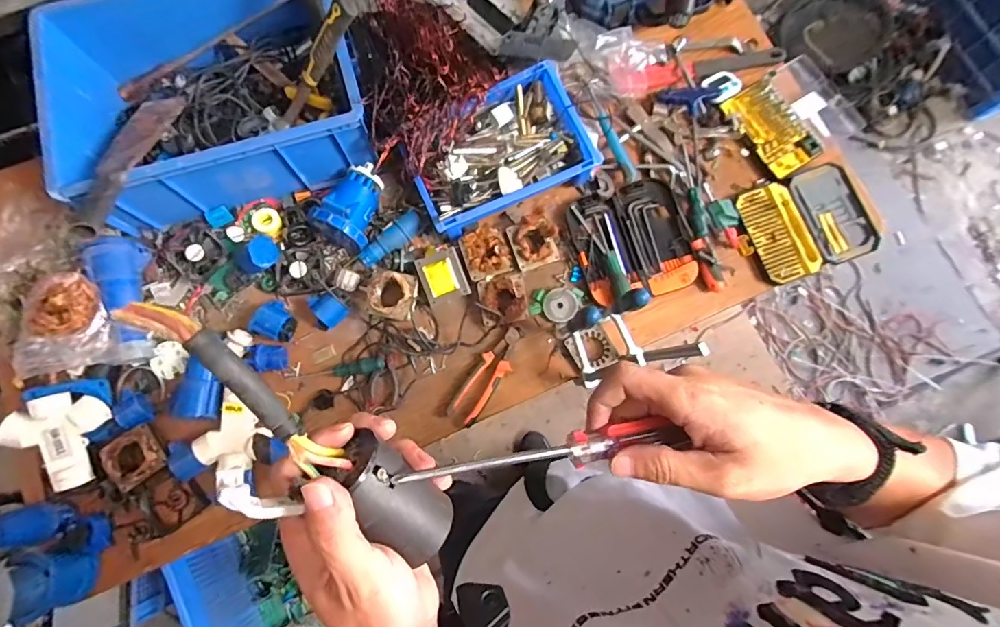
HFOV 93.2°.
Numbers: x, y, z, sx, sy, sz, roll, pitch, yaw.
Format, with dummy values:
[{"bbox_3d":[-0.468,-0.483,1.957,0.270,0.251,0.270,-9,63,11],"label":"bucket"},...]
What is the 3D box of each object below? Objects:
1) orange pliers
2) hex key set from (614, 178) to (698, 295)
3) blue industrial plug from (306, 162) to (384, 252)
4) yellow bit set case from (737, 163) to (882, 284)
[{"bbox_3d":[-0.020,0.108,0.827,0.052,0.016,0.182,36,79,7],"label":"orange pliers"},{"bbox_3d":[0.291,-0.147,0.878,0.111,0.016,0.214,-15,78,-4],"label":"hex key set"},{"bbox_3d":[-0.261,-0.196,0.834,0.101,0.095,0.139,21,78,4],"label":"blue industrial plug"},{"bbox_3d":[0.575,-0.171,0.887,0.253,0.021,0.181,-19,78,-5],"label":"yellow bit set case"}]

